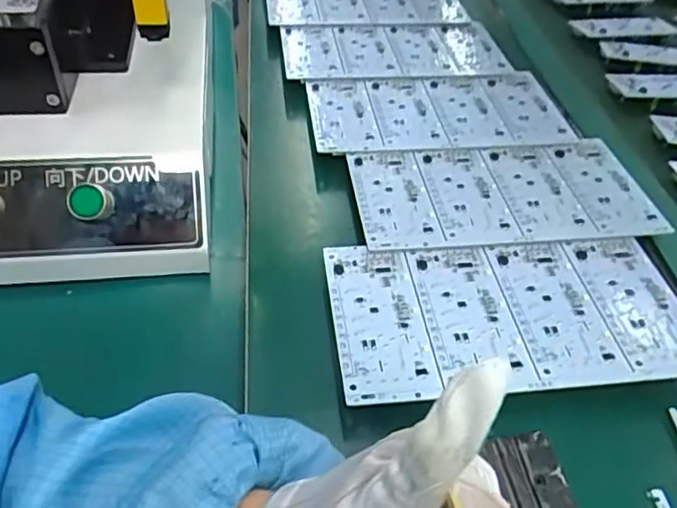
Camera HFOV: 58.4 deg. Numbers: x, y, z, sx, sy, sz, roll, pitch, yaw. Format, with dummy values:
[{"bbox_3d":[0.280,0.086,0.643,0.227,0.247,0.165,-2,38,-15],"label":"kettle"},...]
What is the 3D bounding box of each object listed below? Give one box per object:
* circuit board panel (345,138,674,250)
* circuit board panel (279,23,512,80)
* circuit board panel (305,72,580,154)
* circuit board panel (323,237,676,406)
[{"bbox_3d":[0.124,-0.050,0.469,0.216,0.007,0.117,-3,45,-8],"label":"circuit board panel"},{"bbox_3d":[0.058,-0.207,0.620,0.220,0.010,0.111,-7,47,-11],"label":"circuit board panel"},{"bbox_3d":[0.091,-0.129,0.548,0.224,0.011,0.114,-5,48,-11],"label":"circuit board panel"},{"bbox_3d":[0.107,0.035,0.381,0.217,0.005,0.118,-3,45,-6],"label":"circuit board panel"}]

